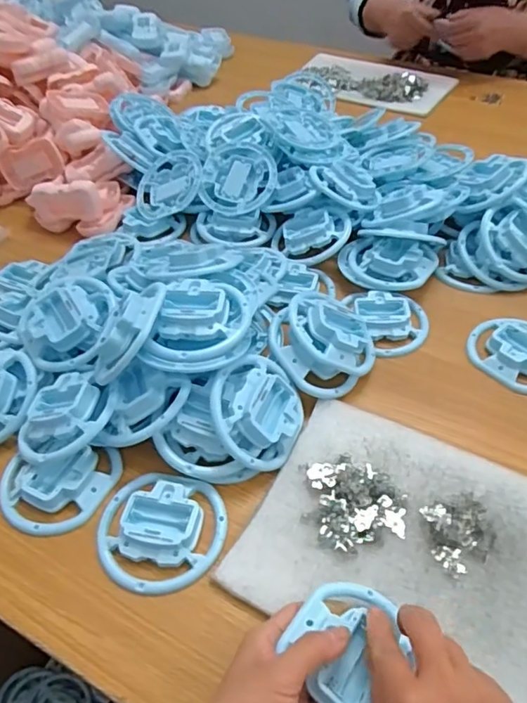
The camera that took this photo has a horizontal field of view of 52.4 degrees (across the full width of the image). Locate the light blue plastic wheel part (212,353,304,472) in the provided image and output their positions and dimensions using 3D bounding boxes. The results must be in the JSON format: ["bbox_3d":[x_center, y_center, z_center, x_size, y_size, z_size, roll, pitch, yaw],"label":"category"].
[{"bbox_3d":[-0.001,0.051,0.474,0.098,0.019,0.096,12,68,-33],"label":"light blue plastic wheel part"}]

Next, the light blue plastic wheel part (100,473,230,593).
[{"bbox_3d":[-0.085,0.143,0.436,0.101,0.021,0.095,-1,48,1],"label":"light blue plastic wheel part"}]

